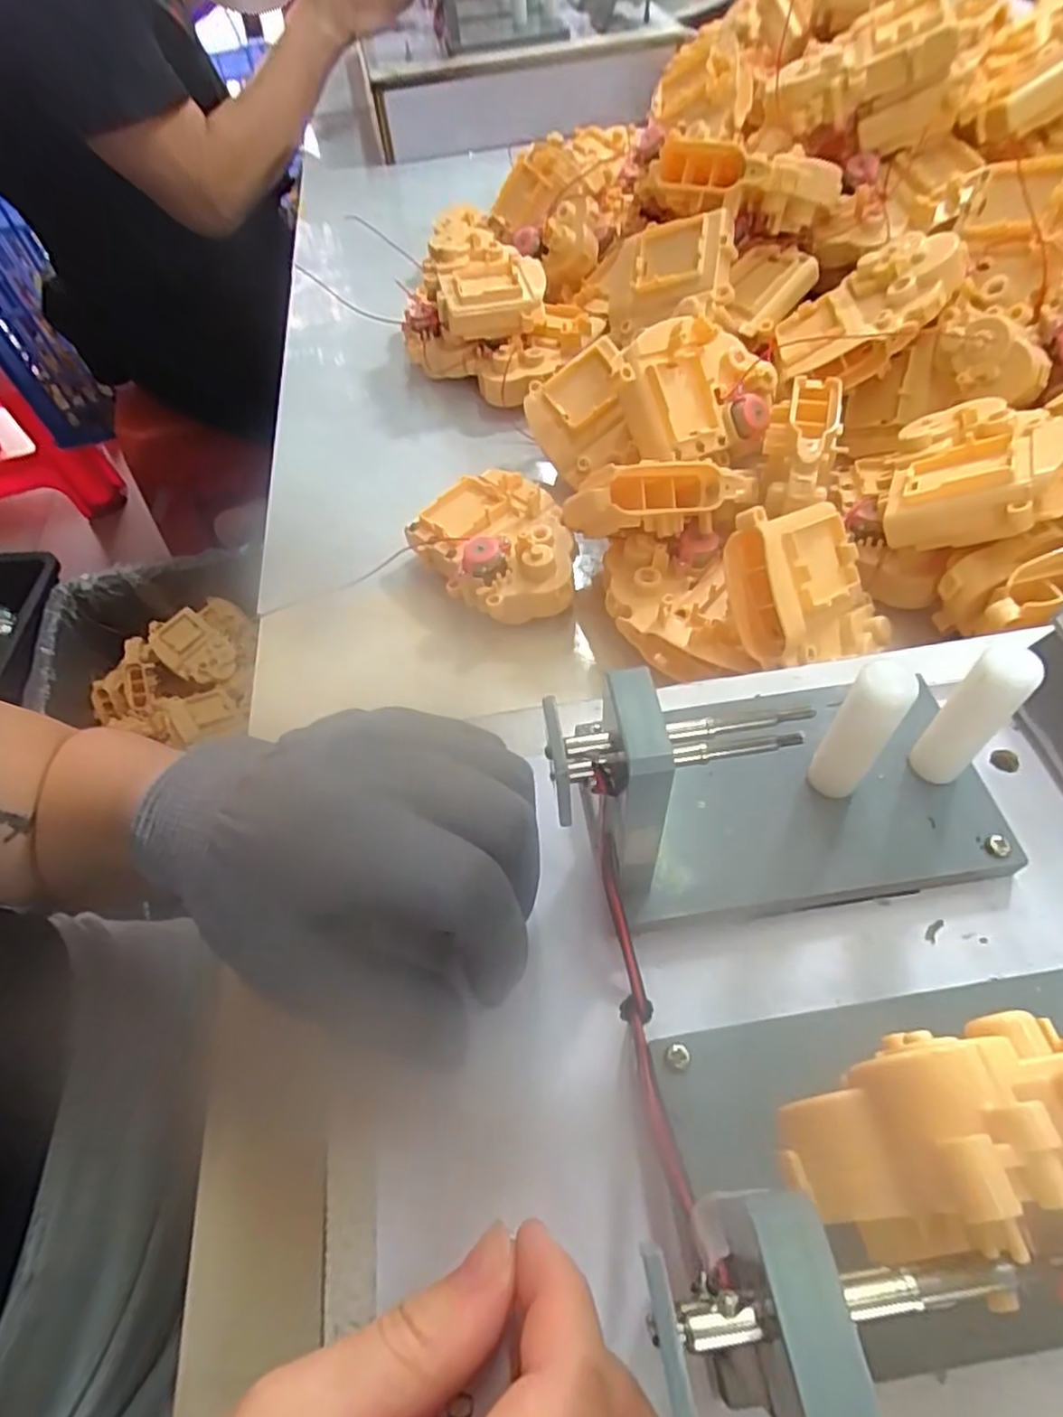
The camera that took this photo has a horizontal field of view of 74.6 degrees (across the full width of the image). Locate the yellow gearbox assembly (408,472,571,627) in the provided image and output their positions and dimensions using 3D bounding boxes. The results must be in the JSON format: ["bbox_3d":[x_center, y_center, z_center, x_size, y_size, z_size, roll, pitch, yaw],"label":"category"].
[{"bbox_3d":[-0.023,-0.086,0.376,0.084,0.041,0.100,-8,56,-1],"label":"yellow gearbox assembly"}]

